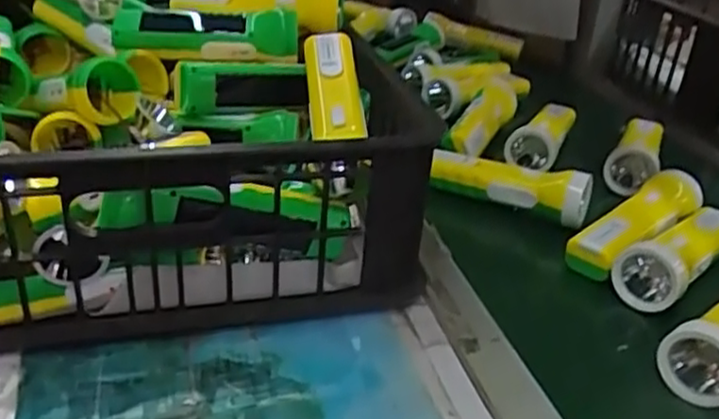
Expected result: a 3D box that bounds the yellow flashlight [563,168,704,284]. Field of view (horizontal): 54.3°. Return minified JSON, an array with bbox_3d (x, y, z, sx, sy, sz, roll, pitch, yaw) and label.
[{"bbox_3d":[0.253,0.012,0.635,0.181,0.045,0.049,-23,39,-39],"label":"yellow flashlight"}]

